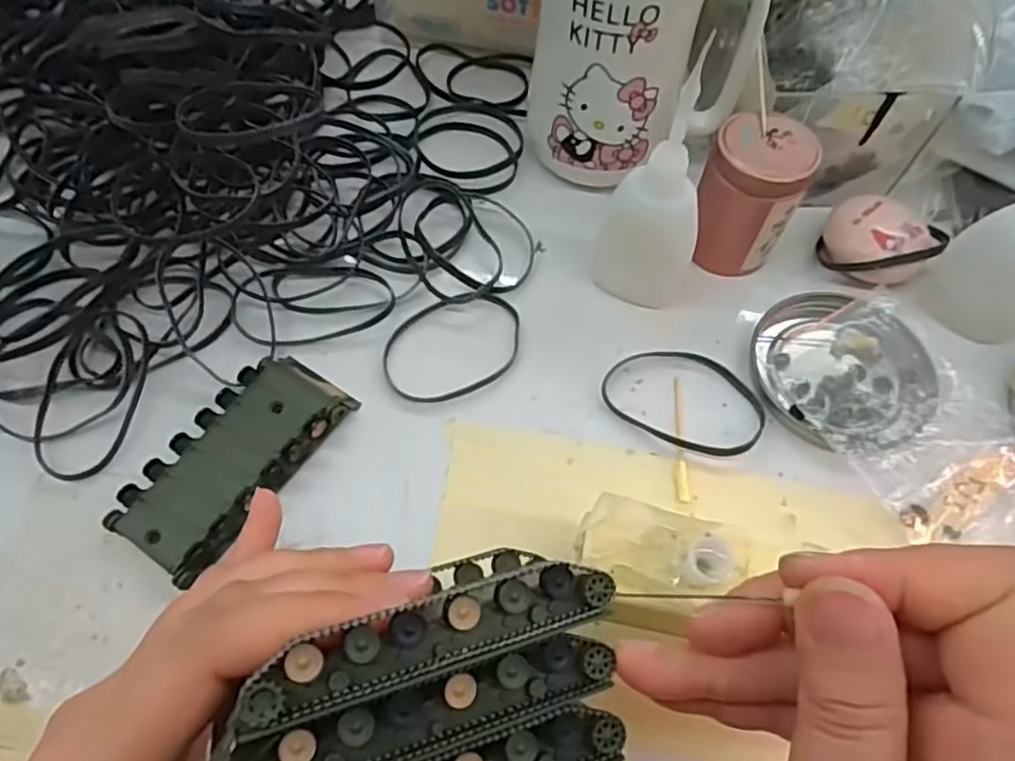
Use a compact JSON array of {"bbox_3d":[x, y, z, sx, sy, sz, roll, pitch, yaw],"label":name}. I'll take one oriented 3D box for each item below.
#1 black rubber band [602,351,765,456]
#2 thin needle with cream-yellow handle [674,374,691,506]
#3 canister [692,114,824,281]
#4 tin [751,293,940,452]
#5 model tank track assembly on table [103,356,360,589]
[{"bbox_3d":[0.079,0.007,0.302,0.070,0.004,0.047,27,63,13],"label":"black rubber band"},{"bbox_3d":[0.073,0.023,0.293,0.005,0.004,0.058,3,60,0],"label":"thin needle with cream-yellow handle"},{"bbox_3d":[0.112,-0.085,0.320,0.043,0.061,0.039,24,62,11],"label":"canister"},{"bbox_3d":[0.149,-0.004,0.304,0.076,0.012,0.077,1,60,-1],"label":"tin"},{"bbox_3d":[-0.107,0.031,0.276,0.045,0.014,0.095,32,64,15],"label":"model tank track assembly on table"}]

